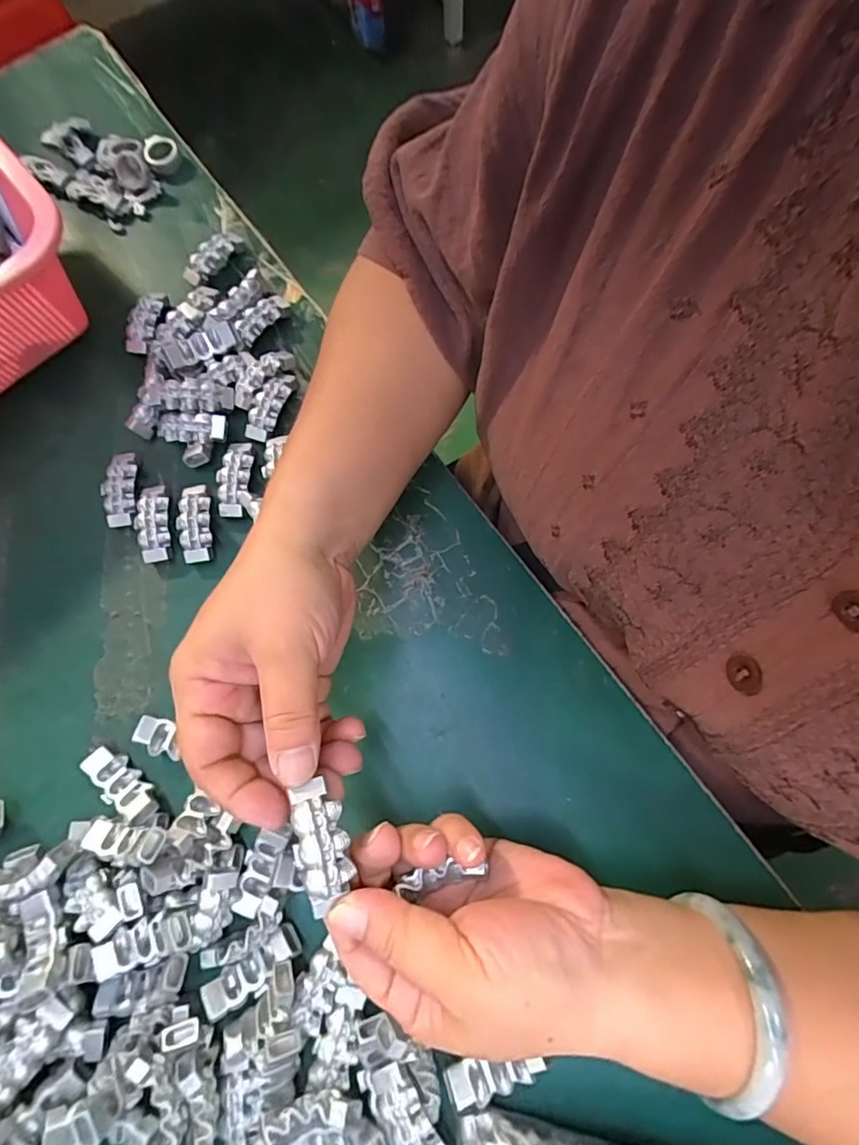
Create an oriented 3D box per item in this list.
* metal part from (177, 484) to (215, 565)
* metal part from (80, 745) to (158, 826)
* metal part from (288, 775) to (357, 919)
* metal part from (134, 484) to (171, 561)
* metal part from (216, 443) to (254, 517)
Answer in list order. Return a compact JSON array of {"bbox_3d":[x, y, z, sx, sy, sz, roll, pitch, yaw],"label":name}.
[{"bbox_3d":[-0.140,-0.029,0.330,0.019,0.015,0.048,-10,73,1],"label":"metal part"},{"bbox_3d":[-0.163,0.113,0.289,0.047,0.012,0.018,39,80,14],"label":"metal part"},{"bbox_3d":[-0.041,0.104,0.208,0.019,0.008,0.044,-14,76,-2],"label":"metal part"},{"bbox_3d":[-0.166,-0.030,0.331,0.020,0.016,0.047,-8,73,2],"label":"metal part"},{"bbox_3d":[-0.118,-0.058,0.332,0.019,0.006,0.047,4,74,5],"label":"metal part"}]

